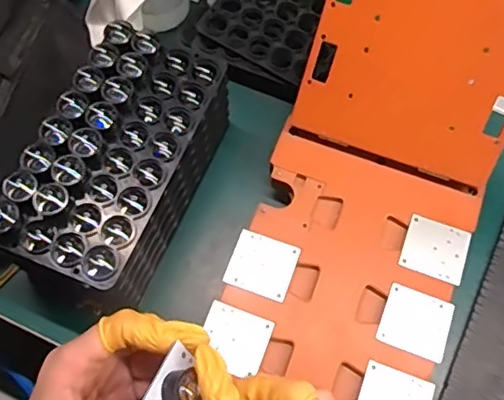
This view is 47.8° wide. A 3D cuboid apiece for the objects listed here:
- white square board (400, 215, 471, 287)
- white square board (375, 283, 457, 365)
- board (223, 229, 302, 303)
[{"bbox_3d":[0.142,0.038,0.438,0.047,0.004,0.044,21,69,8],"label":"white square board"},{"bbox_3d":[0.120,0.089,0.416,0.047,0.004,0.046,22,69,9],"label":"white square board"},{"bbox_3d":[0.008,0.049,0.433,0.048,0.004,0.045,19,69,8],"label":"board"}]

